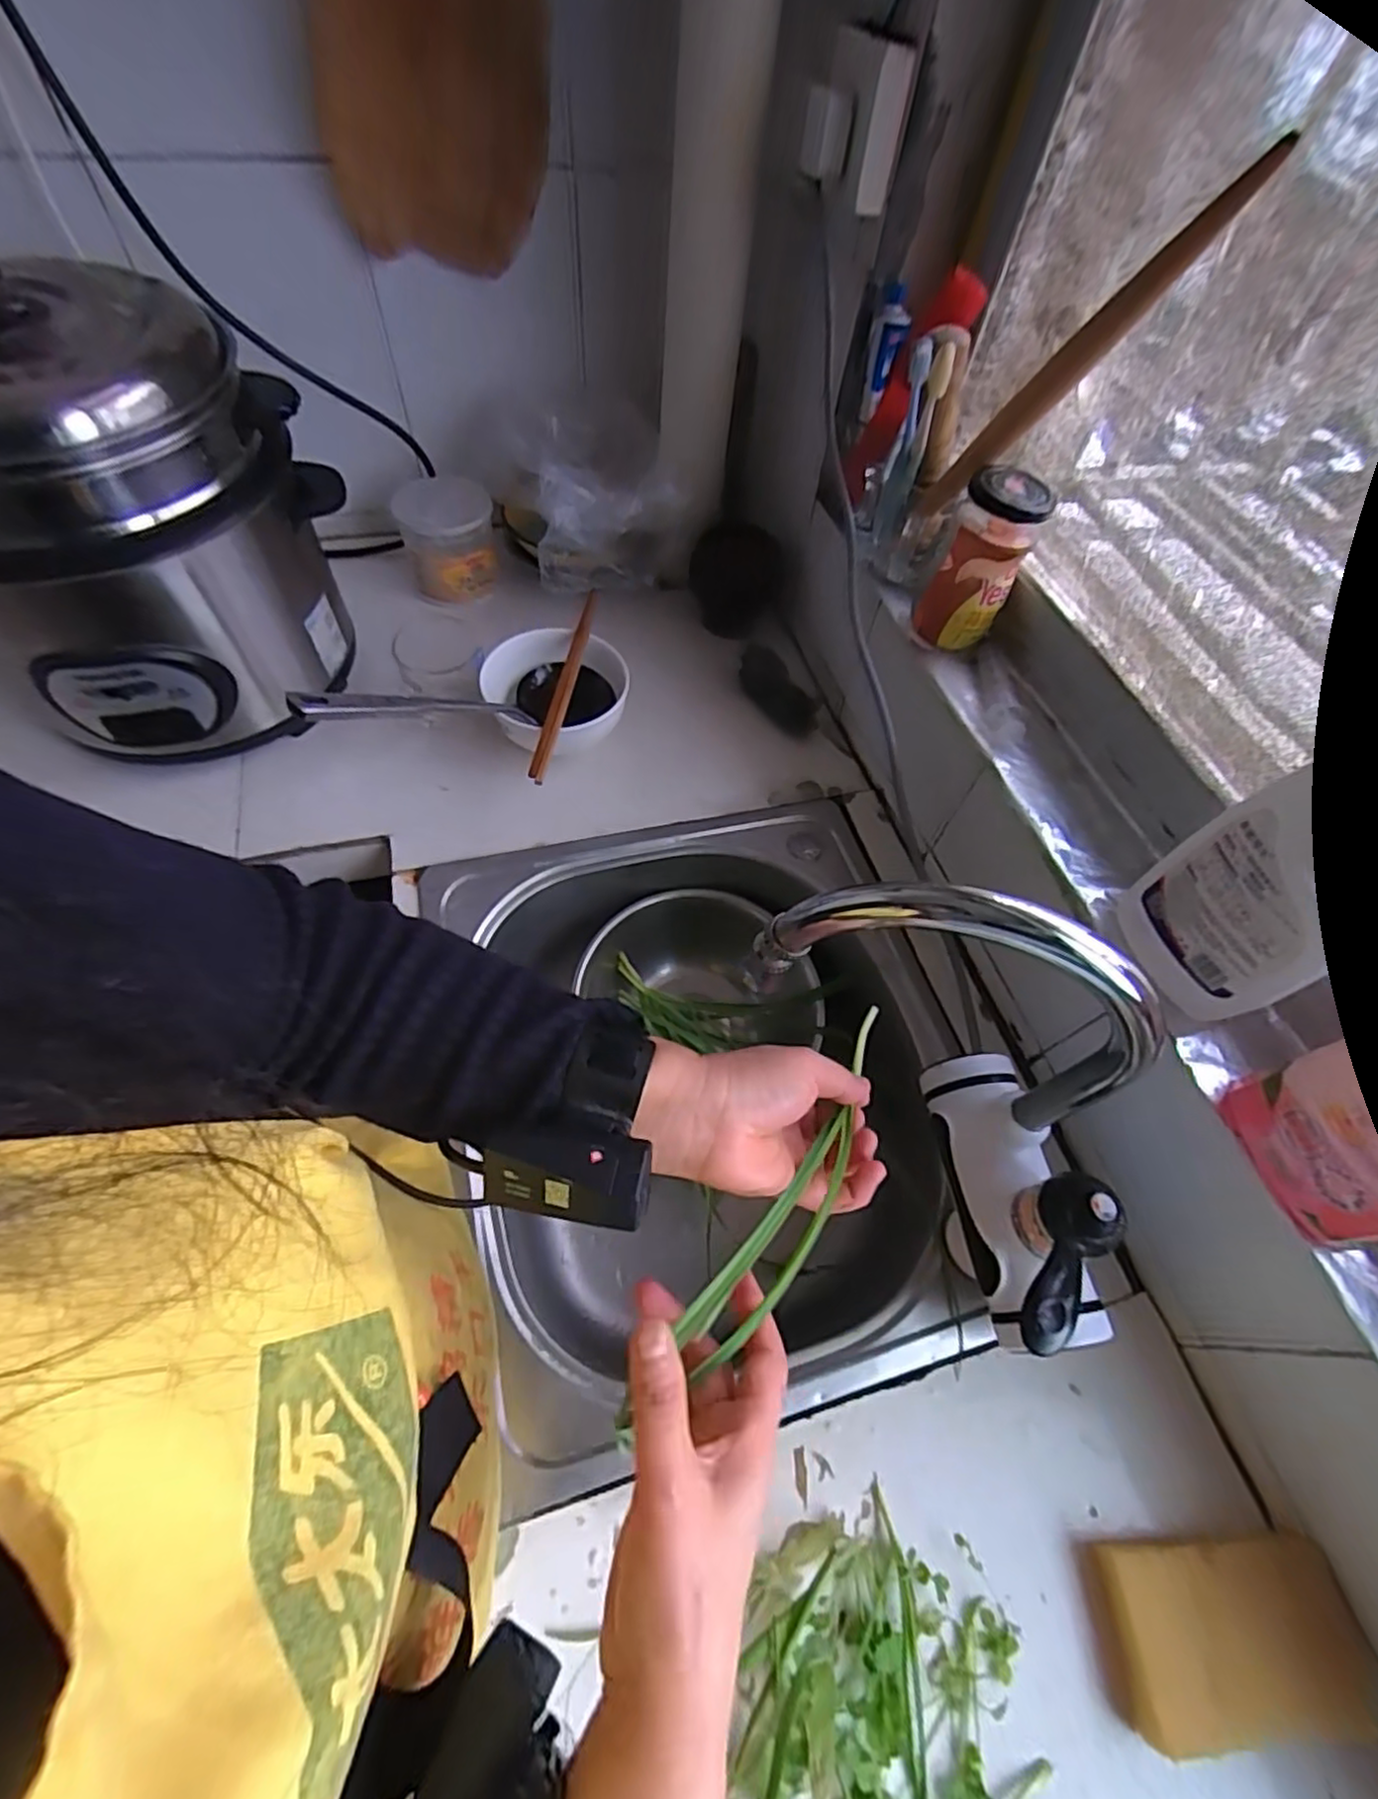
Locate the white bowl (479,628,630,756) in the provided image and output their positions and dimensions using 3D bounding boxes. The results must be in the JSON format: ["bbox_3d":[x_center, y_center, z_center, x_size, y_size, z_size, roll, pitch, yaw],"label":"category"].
[{"bbox_3d":[-0.130,-0.198,0.681,0.135,0.069,0.133,1,59,-2],"label":"white bowl"}]

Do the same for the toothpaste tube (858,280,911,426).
[{"bbox_3d":[0.172,-0.482,0.611,0.031,0.097,0.030,17,32,6],"label":"toothpaste tube"}]

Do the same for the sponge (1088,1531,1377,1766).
[{"bbox_3d":[0.300,0.407,0.382,0.126,0.036,0.075,-2,60,-4],"label":"sponge"}]

